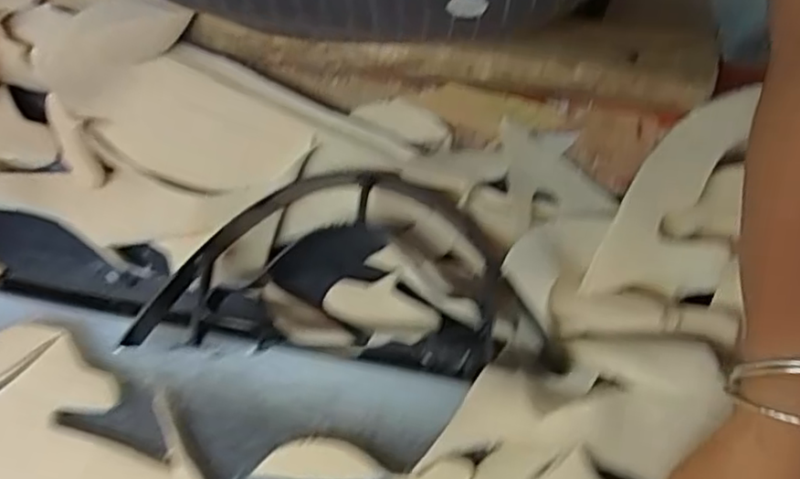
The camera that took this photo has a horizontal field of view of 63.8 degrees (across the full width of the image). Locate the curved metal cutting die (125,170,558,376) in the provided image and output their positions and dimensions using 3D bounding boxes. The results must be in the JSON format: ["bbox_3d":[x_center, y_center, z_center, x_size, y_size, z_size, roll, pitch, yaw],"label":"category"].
[{"bbox_3d":[-0.033,0.016,0.406,0.260,0.036,0.116,2,82,5],"label":"curved metal cutting die"}]

